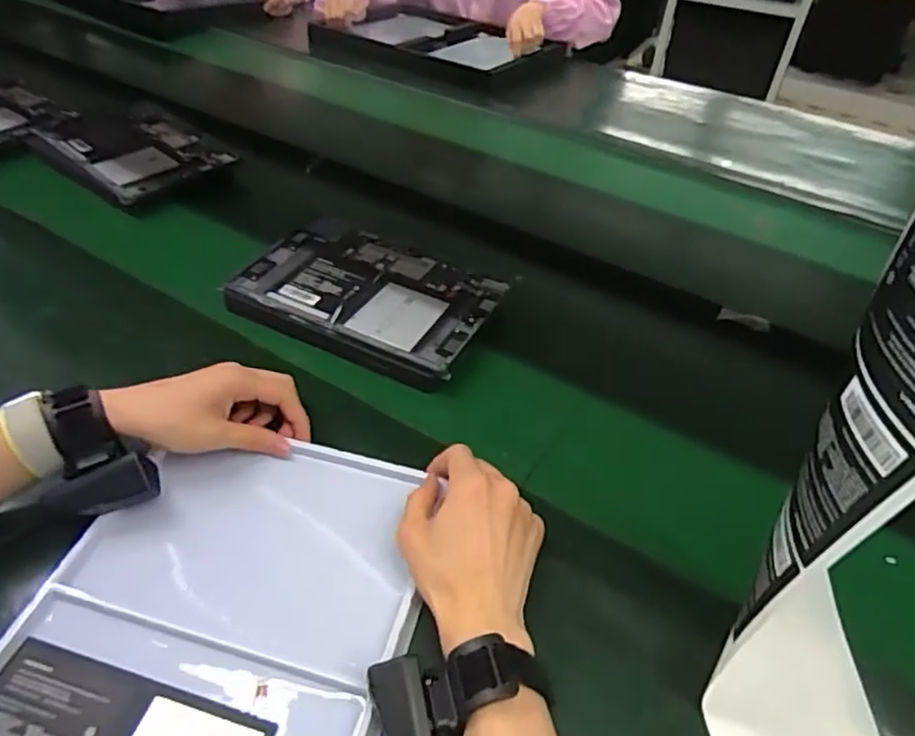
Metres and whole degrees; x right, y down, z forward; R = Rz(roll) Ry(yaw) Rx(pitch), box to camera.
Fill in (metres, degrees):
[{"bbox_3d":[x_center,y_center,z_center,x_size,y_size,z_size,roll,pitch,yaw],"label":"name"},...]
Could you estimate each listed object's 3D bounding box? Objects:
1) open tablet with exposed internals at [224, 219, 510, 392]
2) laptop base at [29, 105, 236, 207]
[{"bbox_3d":[-0.092,-0.077,0.661,0.249,0.024,0.151,21,46,18],"label":"open tablet with exposed internals"},{"bbox_3d":[-0.450,-0.304,0.885,0.297,0.025,0.161,32,50,27],"label":"laptop base"}]

